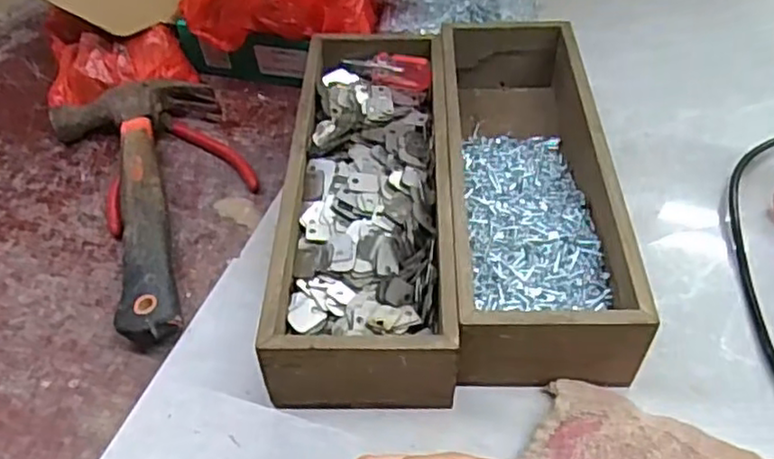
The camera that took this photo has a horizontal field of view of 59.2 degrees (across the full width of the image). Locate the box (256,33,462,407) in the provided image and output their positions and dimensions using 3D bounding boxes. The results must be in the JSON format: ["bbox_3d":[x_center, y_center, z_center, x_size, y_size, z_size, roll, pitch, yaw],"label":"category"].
[{"bbox_3d":[-0.008,-0.021,0.447,0.100,0.070,0.286,0,49,2],"label":"box"}]

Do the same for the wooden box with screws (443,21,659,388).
[{"bbox_3d":[0.090,-0.034,0.456,0.097,0.065,0.283,-1,48,3],"label":"wooden box with screws"}]

